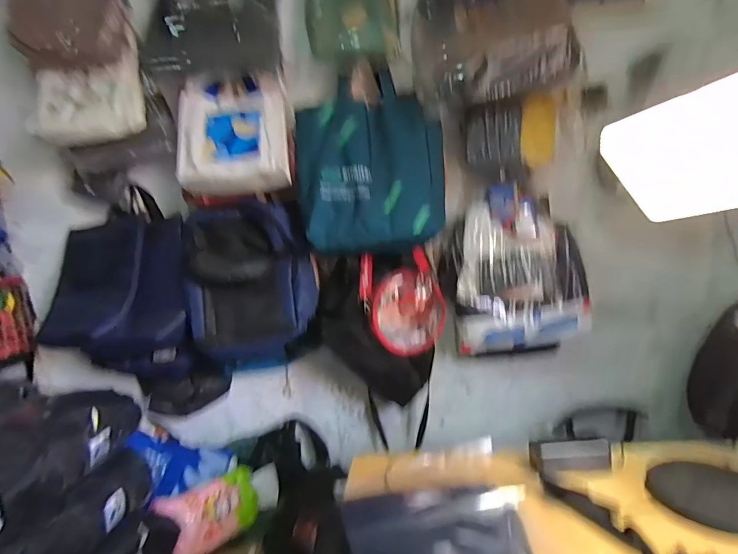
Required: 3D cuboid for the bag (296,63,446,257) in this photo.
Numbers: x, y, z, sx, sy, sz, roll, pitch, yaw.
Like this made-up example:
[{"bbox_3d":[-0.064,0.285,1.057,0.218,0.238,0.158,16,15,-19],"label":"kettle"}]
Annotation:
[{"bbox_3d":[0.005,-0.317,1.084,0.383,0.450,0.182,-6,9,-4],"label":"bag"}]

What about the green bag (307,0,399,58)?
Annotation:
[{"bbox_3d":[-0.052,-0.747,1.096,0.232,0.275,0.082,-6,9,-5],"label":"green bag"}]

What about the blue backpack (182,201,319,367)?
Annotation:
[{"bbox_3d":[-0.327,0.037,1.164,0.337,0.477,0.180,-5,9,6],"label":"blue backpack"}]

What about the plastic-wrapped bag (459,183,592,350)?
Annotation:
[{"bbox_3d":[0.436,0.005,1.153,0.361,0.466,0.097,-7,9,-7],"label":"plastic-wrapped bag"}]

